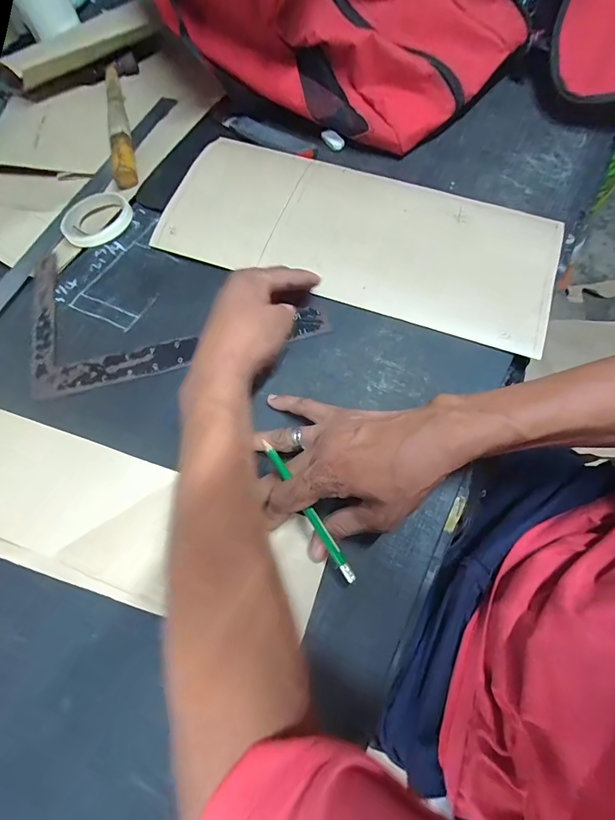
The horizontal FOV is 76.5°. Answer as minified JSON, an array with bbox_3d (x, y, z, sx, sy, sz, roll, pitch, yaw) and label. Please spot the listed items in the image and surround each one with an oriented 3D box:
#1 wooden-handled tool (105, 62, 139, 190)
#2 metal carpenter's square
[{"bbox_3d":[-0.271,-0.412,0.557,0.029,0.028,0.280,-17,68,-4],"label":"wooden-handled tool"},{"bbox_3d":[-0.150,-0.130,0.435,0.306,0.006,0.200,-15,64,-5],"label":"metal carpenter's square"}]

